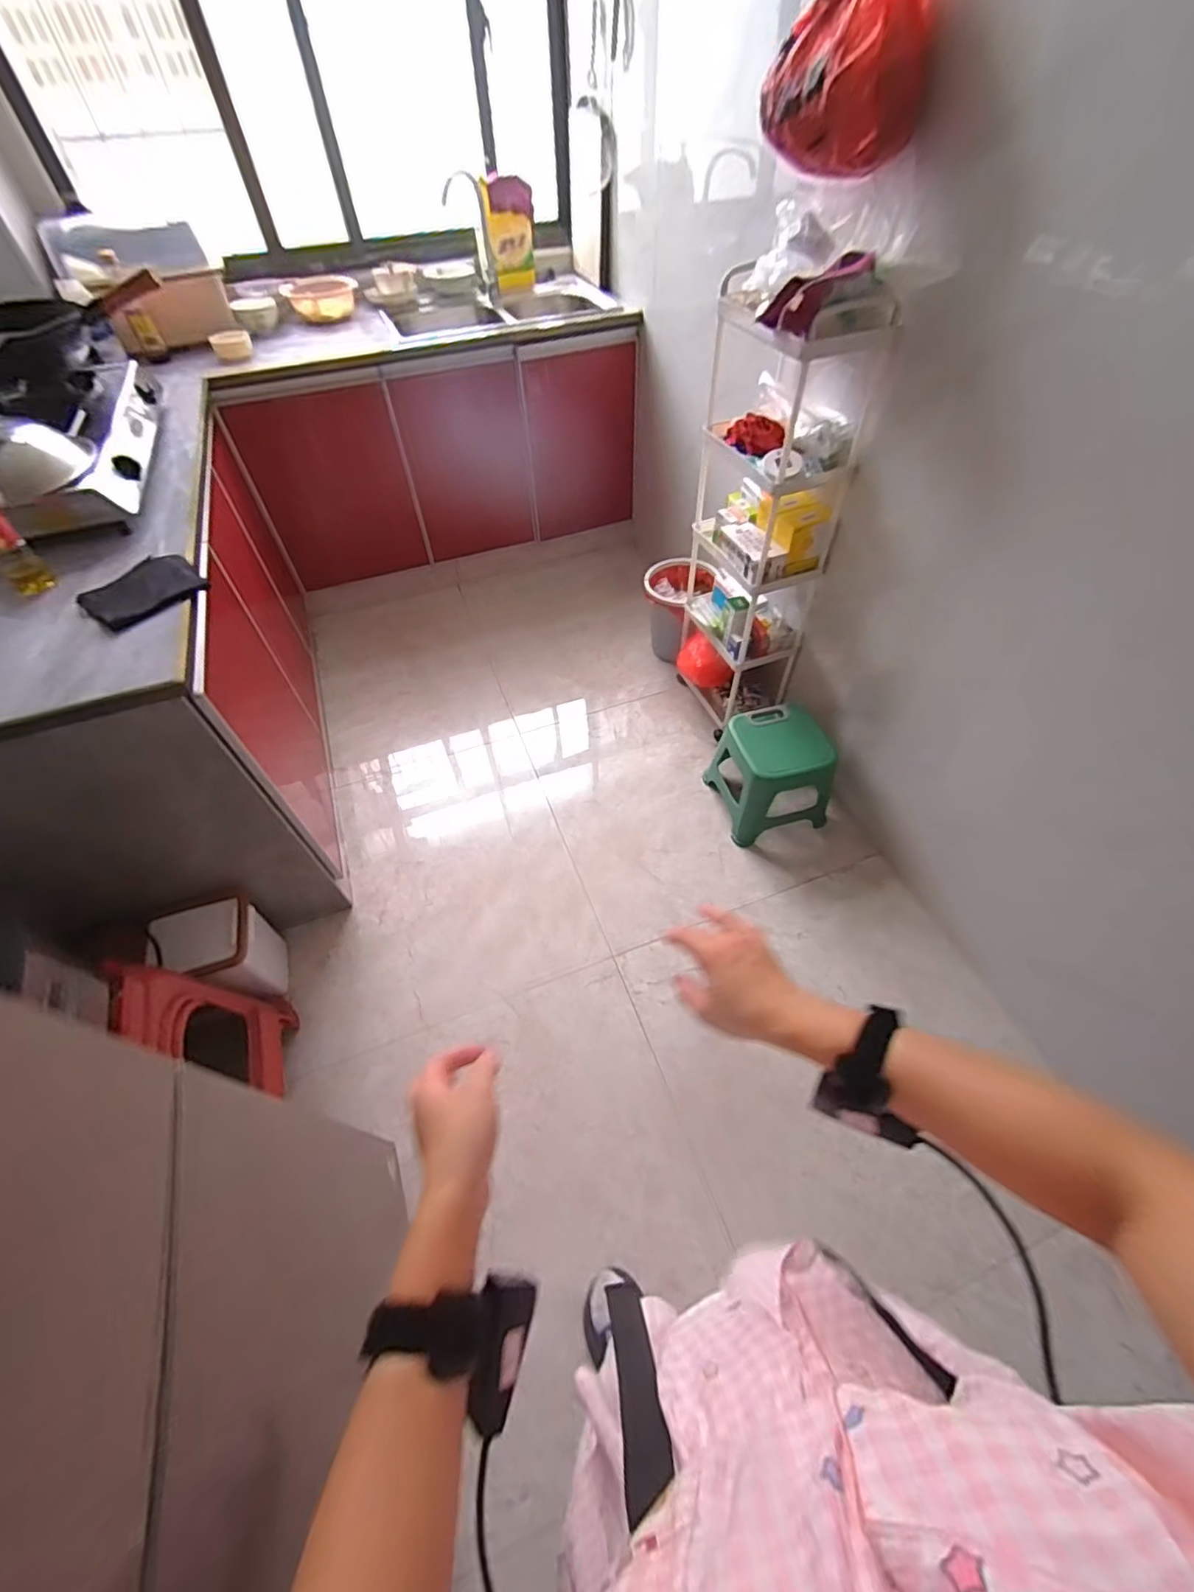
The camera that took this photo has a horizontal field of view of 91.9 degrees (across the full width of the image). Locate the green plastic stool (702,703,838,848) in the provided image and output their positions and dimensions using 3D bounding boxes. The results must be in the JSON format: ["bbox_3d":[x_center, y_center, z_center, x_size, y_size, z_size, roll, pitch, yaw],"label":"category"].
[{"bbox_3d":[0.477,-0.050,1.569,0.262,0.265,0.263,-11,52,-8],"label":"green plastic stool"}]

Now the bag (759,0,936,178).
[{"bbox_3d":[0.381,-1.157,0.800,0.234,0.383,0.234,11,53,9],"label":"bag"}]

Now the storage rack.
[{"bbox_3d":[0.405,-0.704,1.473,0.252,1.048,0.426,-13,53,-10],"label":"storage rack"}]

